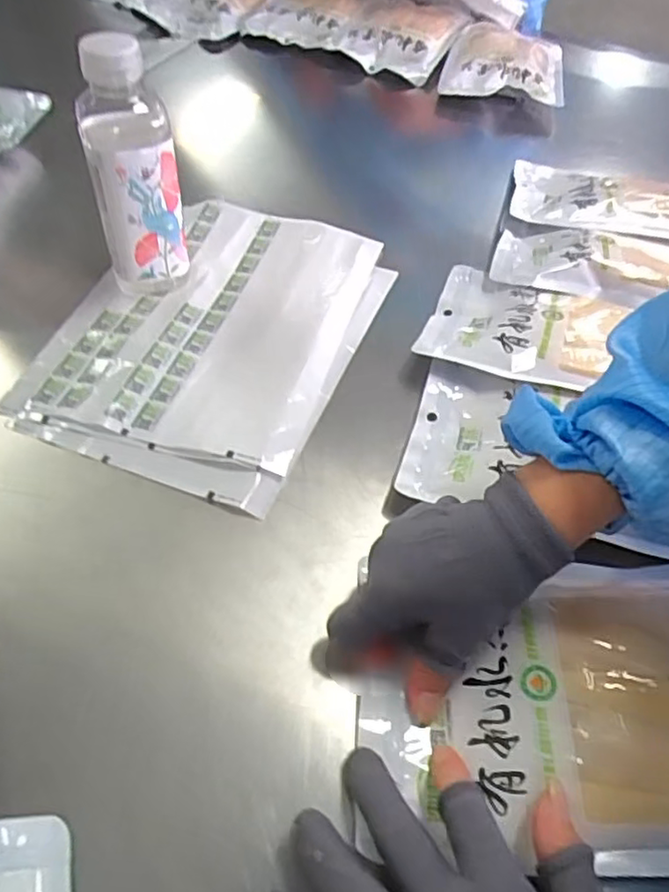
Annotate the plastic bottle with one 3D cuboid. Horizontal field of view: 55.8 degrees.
[{"bbox_3d":[-0.151,-0.203,0.478,0.064,0.181,0.055,-15,56,-14],"label":"plastic bottle"}]

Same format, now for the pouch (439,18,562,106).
[{"bbox_3d":[0.236,-0.530,0.877,0.160,0.029,0.230,11,51,4],"label":"pouch"}]

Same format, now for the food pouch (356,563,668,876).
[{"bbox_3d":[0.139,0.122,0.323,0.244,0.043,0.150,4,50,3],"label":"food pouch"}]

